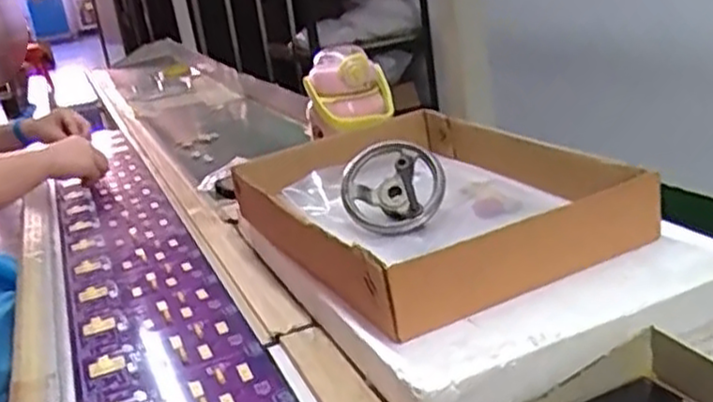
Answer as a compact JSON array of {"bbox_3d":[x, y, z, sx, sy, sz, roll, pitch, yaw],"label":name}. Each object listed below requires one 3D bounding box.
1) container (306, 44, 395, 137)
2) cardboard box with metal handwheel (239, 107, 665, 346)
[{"bbox_3d":[-0.011,-0.129,0.888,0.103,0.092,0.092,-7,19,4],"label":"container"},{"bbox_3d":[0.047,-0.009,0.680,0.242,0.066,0.365,-16,20,-21],"label":"cardboard box with metal handwheel"}]

